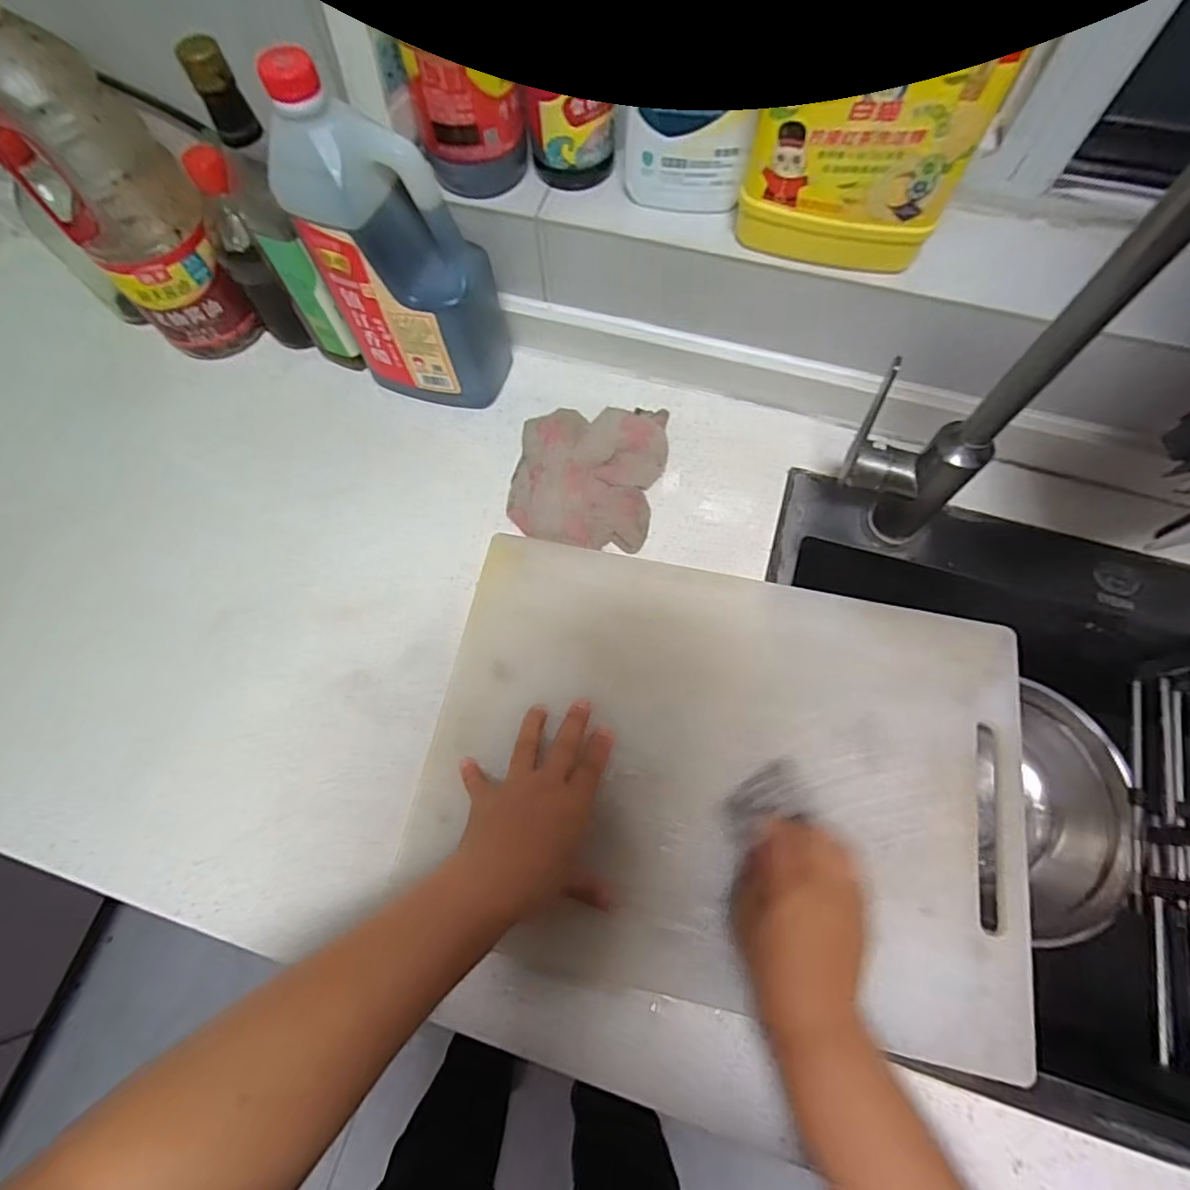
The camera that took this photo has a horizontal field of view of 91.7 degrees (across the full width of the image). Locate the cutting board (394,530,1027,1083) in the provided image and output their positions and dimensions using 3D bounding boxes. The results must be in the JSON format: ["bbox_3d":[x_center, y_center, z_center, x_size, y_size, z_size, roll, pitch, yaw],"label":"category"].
[{"bbox_3d":[0.098,0.133,0.447,0.442,0.021,0.313,10,70,4],"label":"cutting board"}]

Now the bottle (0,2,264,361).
[{"bbox_3d":[-0.418,-0.349,0.505,0.108,0.263,0.112,43,75,15],"label":"bottle"}]

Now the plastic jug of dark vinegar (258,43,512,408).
[{"bbox_3d":[-0.164,-0.275,0.491,0.141,0.249,0.083,10,70,4],"label":"plastic jug of dark vinegar"}]

